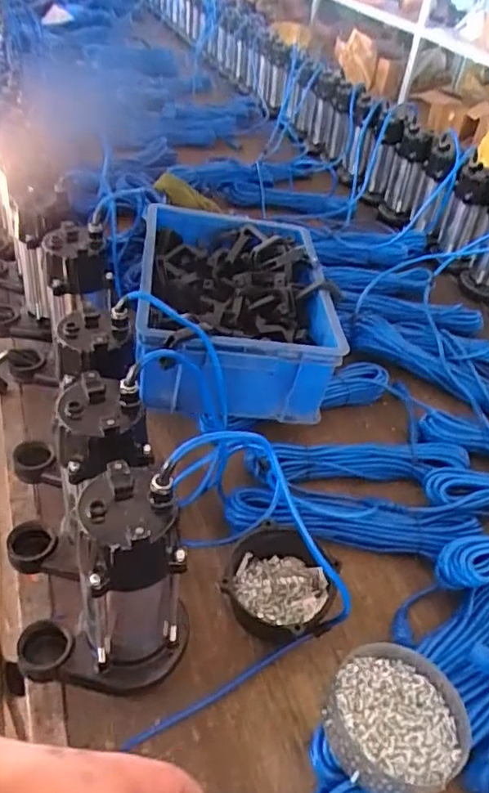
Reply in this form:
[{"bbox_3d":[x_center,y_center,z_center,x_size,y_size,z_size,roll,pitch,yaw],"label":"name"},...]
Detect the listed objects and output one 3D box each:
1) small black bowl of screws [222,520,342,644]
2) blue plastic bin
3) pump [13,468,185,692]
[{"bbox_3d":[0.053,0.227,0.729,0.127,0.073,0.120,5,41,-4],"label":"small black bowl of screws"},{"bbox_3d":[-0.014,-0.157,0.977,0.294,0.162,0.435,3,41,-6],"label":"blue plastic bin"},{"bbox_3d":[-0.133,0.184,0.560,0.152,0.226,0.100,-16,46,-26],"label":"pump"}]

